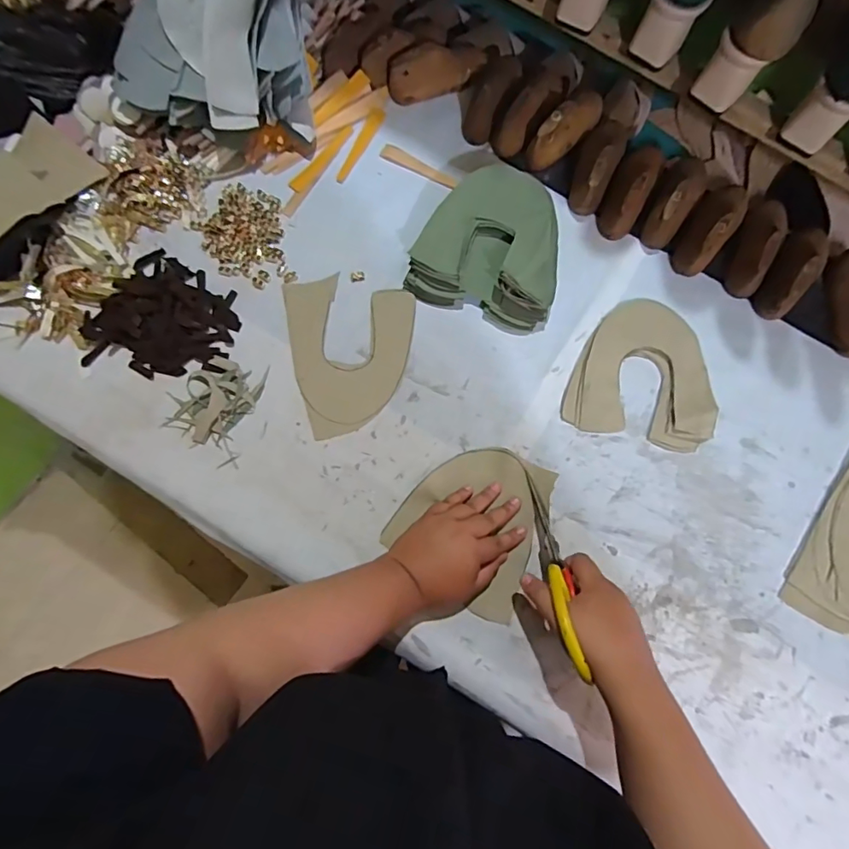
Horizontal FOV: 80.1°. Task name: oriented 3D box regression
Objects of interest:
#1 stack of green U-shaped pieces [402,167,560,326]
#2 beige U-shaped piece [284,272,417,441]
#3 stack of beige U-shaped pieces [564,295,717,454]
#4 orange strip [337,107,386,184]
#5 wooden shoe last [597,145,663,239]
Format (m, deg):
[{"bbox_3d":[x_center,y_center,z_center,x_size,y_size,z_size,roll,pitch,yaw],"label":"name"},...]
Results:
[{"bbox_3d":[0.083,-0.220,0.607,0.171,0.045,0.182,17,78,3],"label":"stack of green U-shaped pieces"},{"bbox_3d":[-0.080,-0.090,0.599,0.148,0.004,0.192,-12,78,-3],"label":"beige U-shaped piece"},{"bbox_3d":[0.264,-0.057,0.590,0.164,0.015,0.166,21,78,4],"label":"stack of beige U-shaped pieces"},{"bbox_3d":[-0.084,-0.367,0.665,0.020,0.004,0.117,25,81,5],"label":"orange strip"},{"bbox_3d":[0.258,-0.296,0.619,0.049,0.051,0.133,25,79,5],"label":"wooden shoe last"}]

